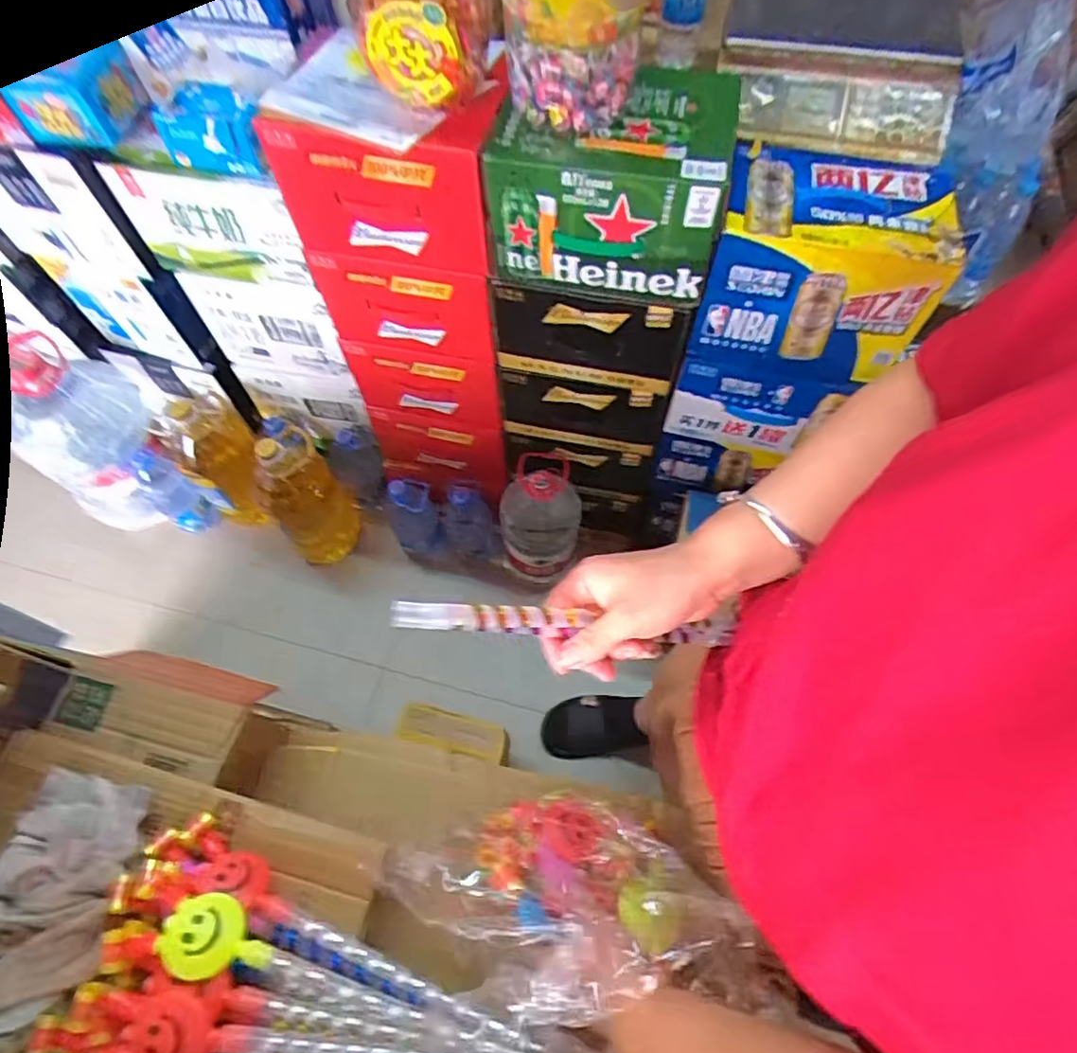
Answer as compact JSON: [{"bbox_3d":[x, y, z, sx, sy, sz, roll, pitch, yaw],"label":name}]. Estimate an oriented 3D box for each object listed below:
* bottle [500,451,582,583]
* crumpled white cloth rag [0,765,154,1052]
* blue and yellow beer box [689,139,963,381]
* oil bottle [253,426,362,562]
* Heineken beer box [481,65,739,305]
[{"bbox_3d":[0.005,-0.017,1.238,0.149,0.307,0.153,2,62,2],"label":"bottle"},{"bbox_3d":[-0.429,0.299,0.505,0.175,0.050,0.194,9,62,6],"label":"crumpled white cloth rag"},{"bbox_3d":[0.363,-0.345,0.826,0.268,0.196,0.188,11,63,7],"label":"blue and yellow beer box"},{"bbox_3d":[-0.507,-0.083,1.332,0.158,0.330,0.185,-34,66,-16],"label":"oil bottle"},{"bbox_3d":[0.095,-0.440,0.798,0.274,0.171,0.221,12,63,7],"label":"Heineken beer box"}]

